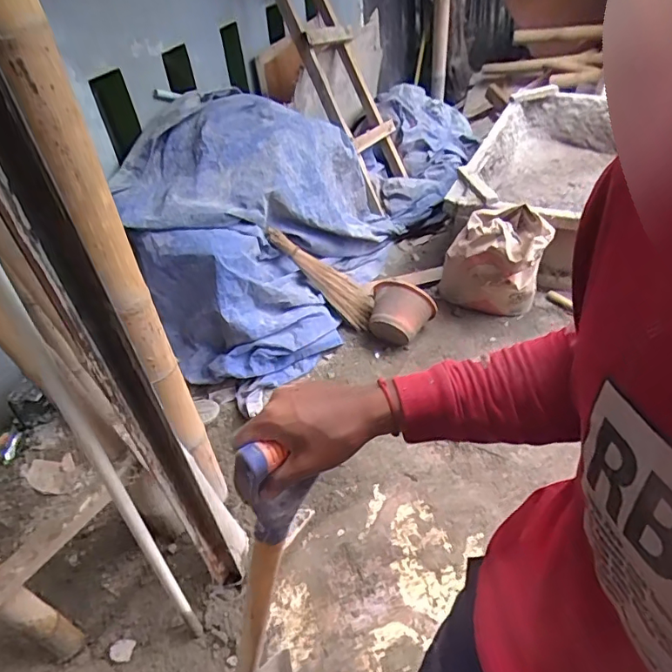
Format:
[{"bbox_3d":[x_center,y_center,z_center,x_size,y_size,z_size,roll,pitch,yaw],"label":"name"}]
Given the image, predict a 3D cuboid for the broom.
[{"bbox_3d":[-0.051,-0.219,1.797,0.080,0.498,0.162,-33,37,28],"label":"broom"}]

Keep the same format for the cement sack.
[{"bbox_3d":[0.547,-0.265,1.779,0.323,0.322,0.255,25,52,29],"label":"cement sack"}]

